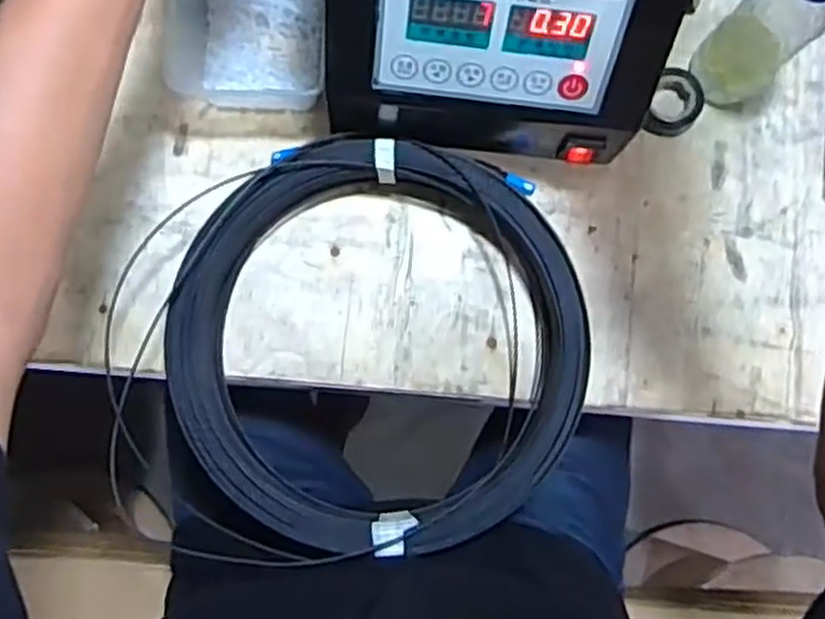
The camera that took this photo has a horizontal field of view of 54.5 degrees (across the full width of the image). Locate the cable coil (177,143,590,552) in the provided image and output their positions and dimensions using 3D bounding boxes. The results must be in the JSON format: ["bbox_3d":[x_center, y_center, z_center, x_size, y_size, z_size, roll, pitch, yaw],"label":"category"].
[{"bbox_3d":[-0.021,0.028,0.597,0.292,0.058,0.302,0,84,-1],"label":"cable coil"}]

